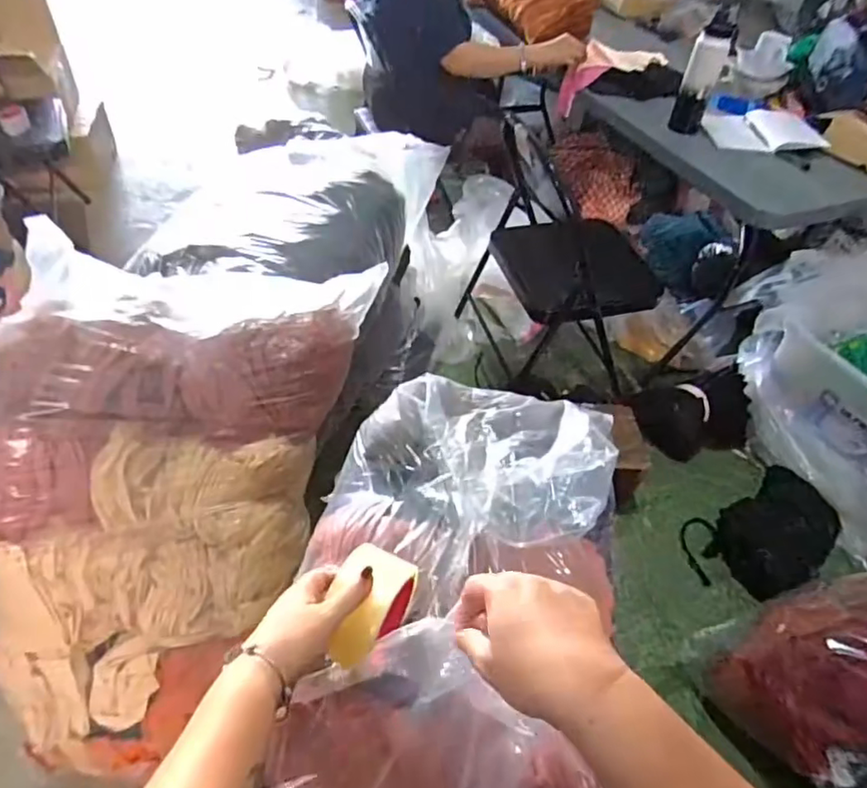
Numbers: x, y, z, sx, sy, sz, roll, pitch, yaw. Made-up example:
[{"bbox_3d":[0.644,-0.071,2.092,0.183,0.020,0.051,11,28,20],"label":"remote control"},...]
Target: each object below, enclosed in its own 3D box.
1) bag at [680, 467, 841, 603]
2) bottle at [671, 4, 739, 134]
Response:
[{"bbox_3d":[0.860,0.361,1.526,0.428,0.116,0.256,-20,53,-23],"label":"bag"},{"bbox_3d":[0.696,-0.822,1.533,0.079,0.279,0.093,16,48,8],"label":"bottle"}]

